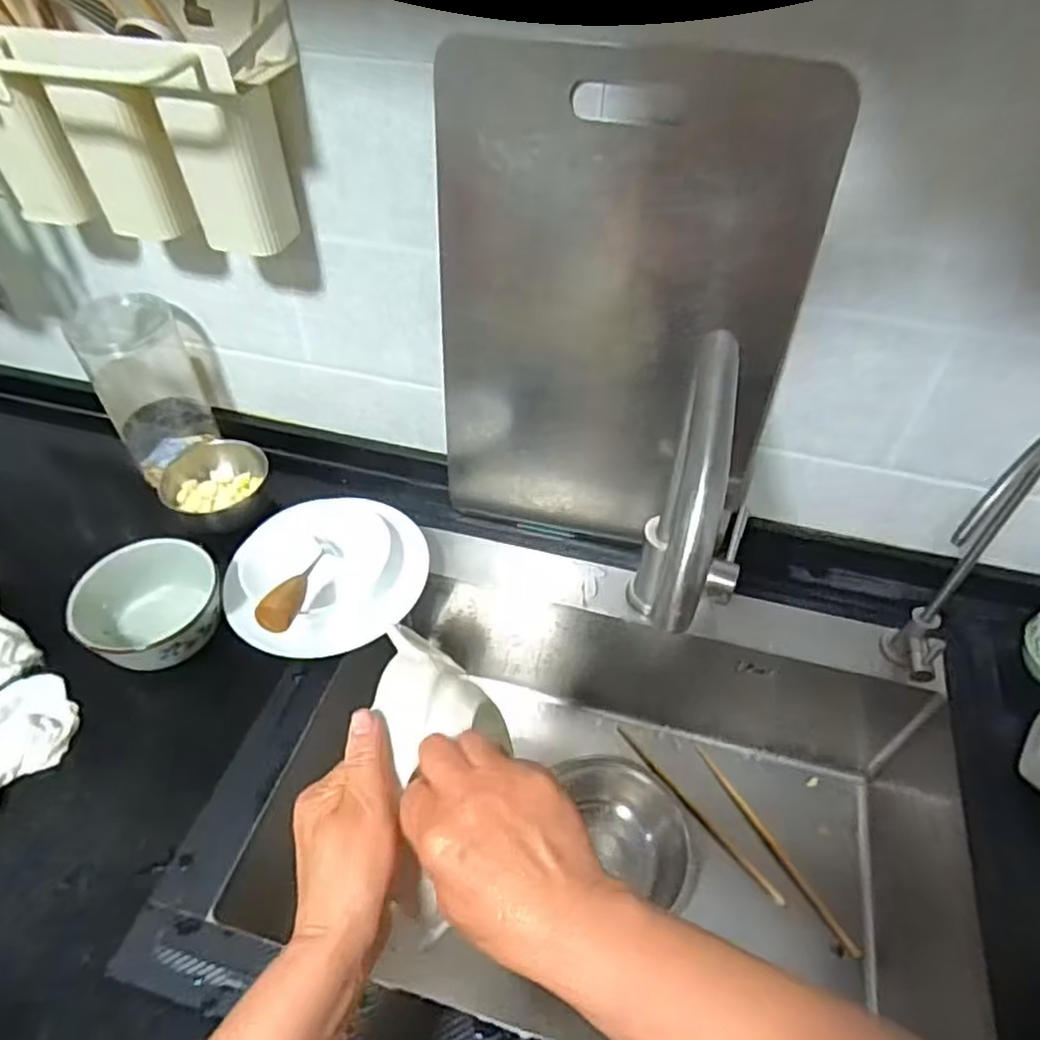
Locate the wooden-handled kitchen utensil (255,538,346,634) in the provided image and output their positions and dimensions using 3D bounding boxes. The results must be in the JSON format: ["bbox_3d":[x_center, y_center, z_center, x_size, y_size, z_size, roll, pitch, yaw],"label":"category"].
[{"bbox_3d":[-0.201,0.057,0.644,0.031,0.026,0.131,5,26,4],"label":"wooden-handled kitchen utensil"}]

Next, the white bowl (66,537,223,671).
[{"bbox_3d":[-0.338,0.089,0.643,0.116,0.082,0.116,0,47,0],"label":"white bowl"}]

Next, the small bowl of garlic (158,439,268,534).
[{"bbox_3d":[-0.326,-0.036,0.742,0.099,0.059,0.088,4,47,3],"label":"small bowl of garlic"}]

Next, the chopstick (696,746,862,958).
[{"bbox_3d":[0.257,0.329,0.713,0.015,0.012,0.228,-21,51,-19],"label":"chopstick"}]

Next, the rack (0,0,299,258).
[{"bbox_3d":[-0.393,-0.339,0.569,0.431,0.179,0.121,13,48,11],"label":"rack"}]

